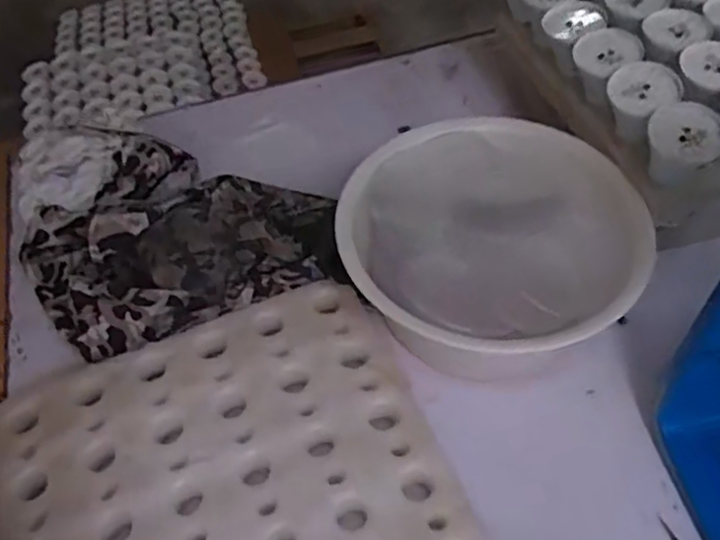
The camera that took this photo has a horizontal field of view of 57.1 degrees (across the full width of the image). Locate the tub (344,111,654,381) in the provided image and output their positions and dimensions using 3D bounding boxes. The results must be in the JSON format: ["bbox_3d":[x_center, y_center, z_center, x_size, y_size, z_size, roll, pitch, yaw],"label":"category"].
[{"bbox_3d":[0.113,-0.012,0.667,0.250,0.138,0.271,-3,48,3],"label":"tub"}]

